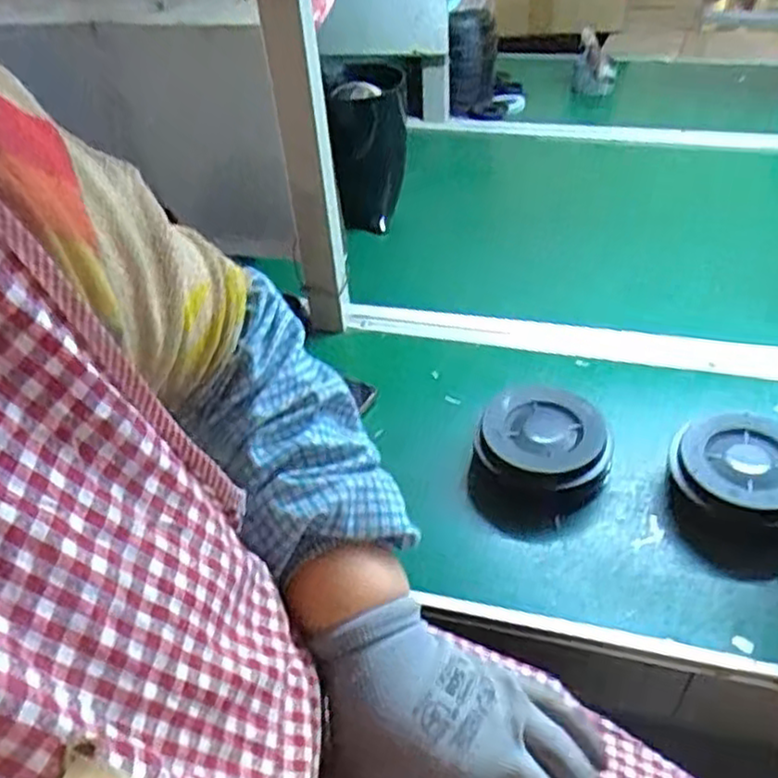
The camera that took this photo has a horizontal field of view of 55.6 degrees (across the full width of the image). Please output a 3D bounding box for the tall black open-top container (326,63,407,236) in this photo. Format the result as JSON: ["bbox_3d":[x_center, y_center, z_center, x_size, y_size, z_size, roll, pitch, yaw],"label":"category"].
[{"bbox_3d":[-0.022,-0.316,0.980,0.102,0.212,0.089,4,22,9],"label":"tall black open-top container"}]

